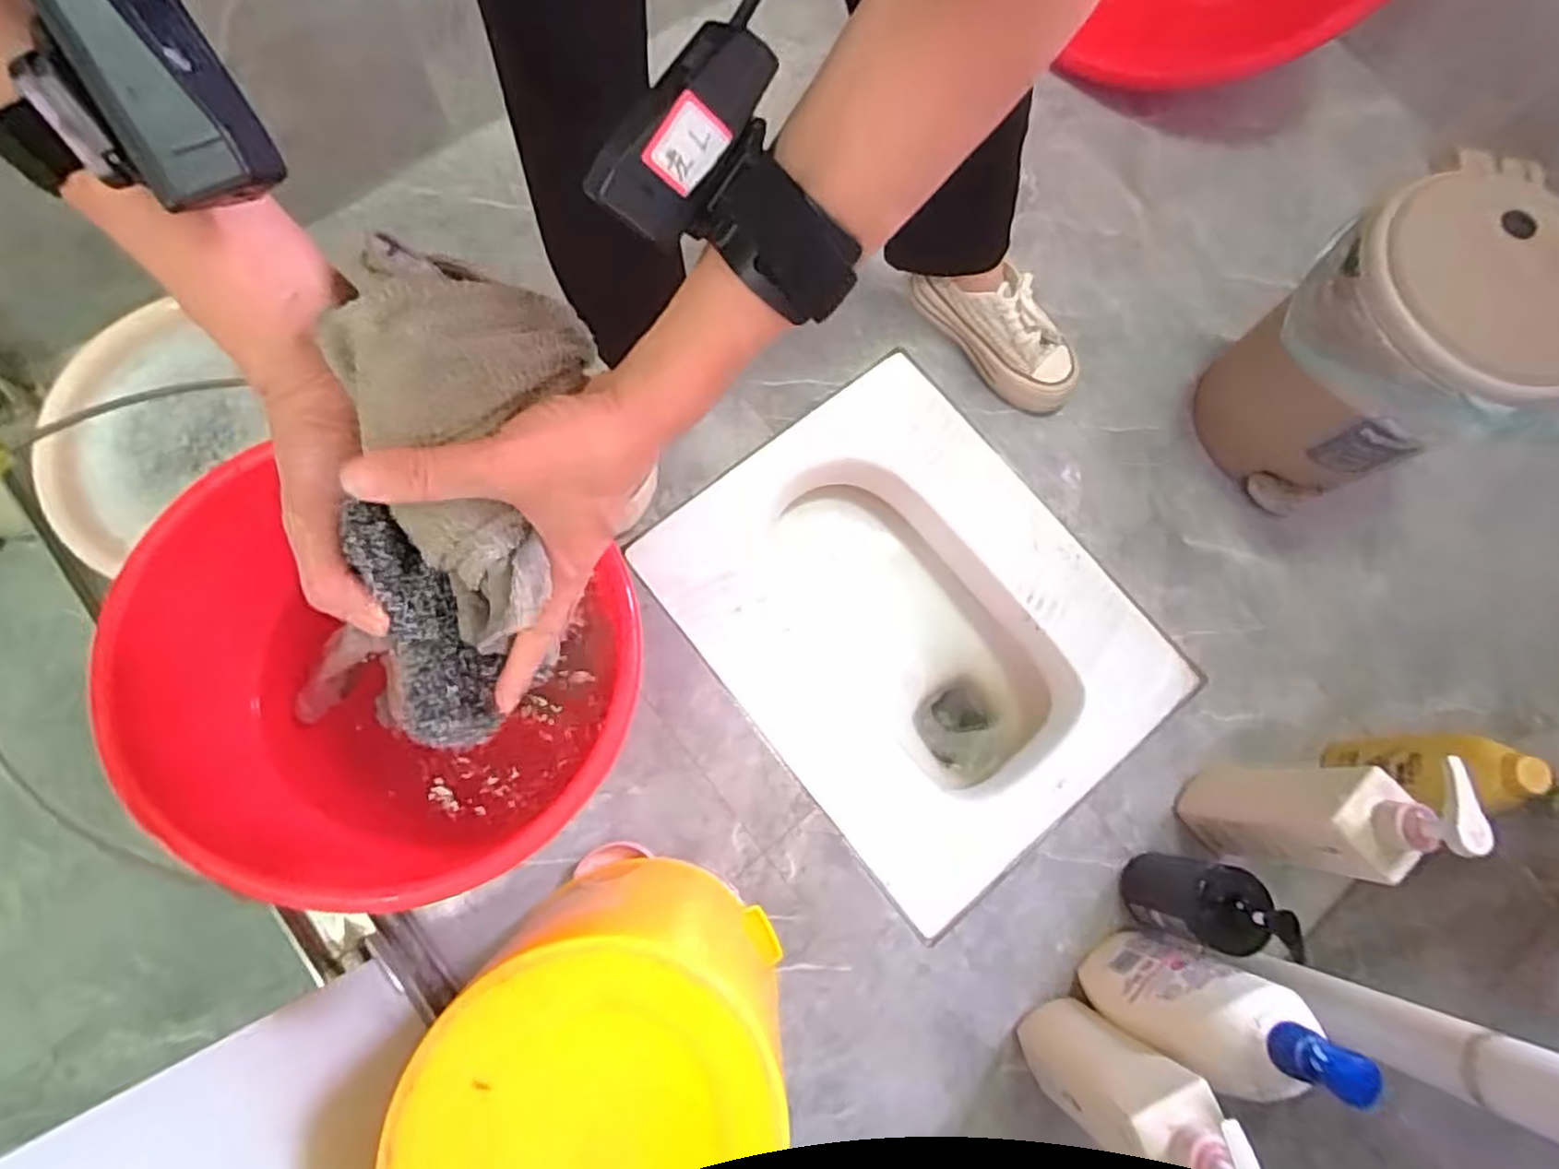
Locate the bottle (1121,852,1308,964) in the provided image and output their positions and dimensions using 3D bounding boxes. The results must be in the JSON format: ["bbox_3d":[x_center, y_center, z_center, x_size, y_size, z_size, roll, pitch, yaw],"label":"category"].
[{"bbox_3d":[0.384,0.291,0.672,0.070,0.187,0.072,0,76,0],"label":"bottle"}]

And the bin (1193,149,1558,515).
[{"bbox_3d":[0.619,-0.233,0.748,0.236,0.275,0.237,-34,81,-11],"label":"bin"}]

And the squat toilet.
[{"bbox_3d":[0.143,0.058,0.899,0.419,0.191,0.512,-38,81,-11],"label":"squat toilet"}]

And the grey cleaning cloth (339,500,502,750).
[{"bbox_3d":[-0.148,0.020,0.305,0.033,0.112,0.027,-8,32,-3],"label":"grey cleaning cloth"}]

